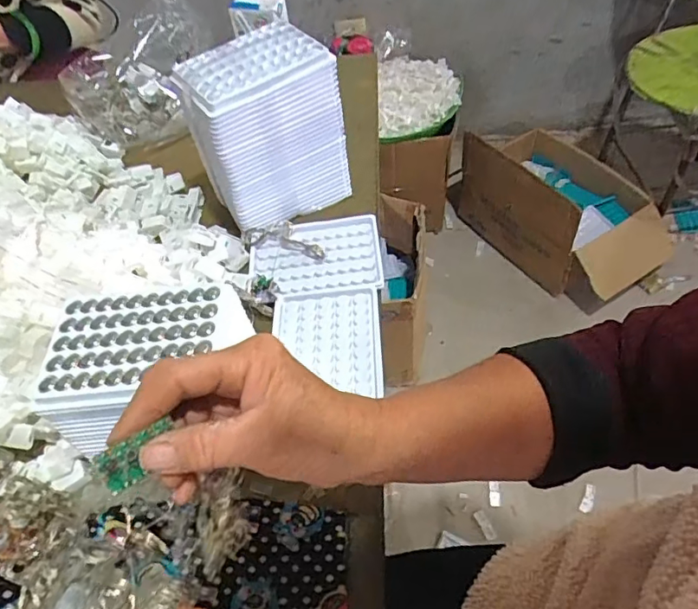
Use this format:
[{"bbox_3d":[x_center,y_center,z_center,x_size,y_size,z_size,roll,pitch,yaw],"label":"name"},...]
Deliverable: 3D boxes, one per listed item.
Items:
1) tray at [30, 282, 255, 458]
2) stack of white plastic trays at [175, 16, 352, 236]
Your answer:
[{"bbox_3d":[-0.141,0.050,0.395,0.142,0.090,0.096,-6,53,-5],"label":"tray"},{"bbox_3d":[-0.085,-0.170,0.526,0.133,0.147,0.101,-36,56,-20],"label":"stack of white plastic trays"}]

